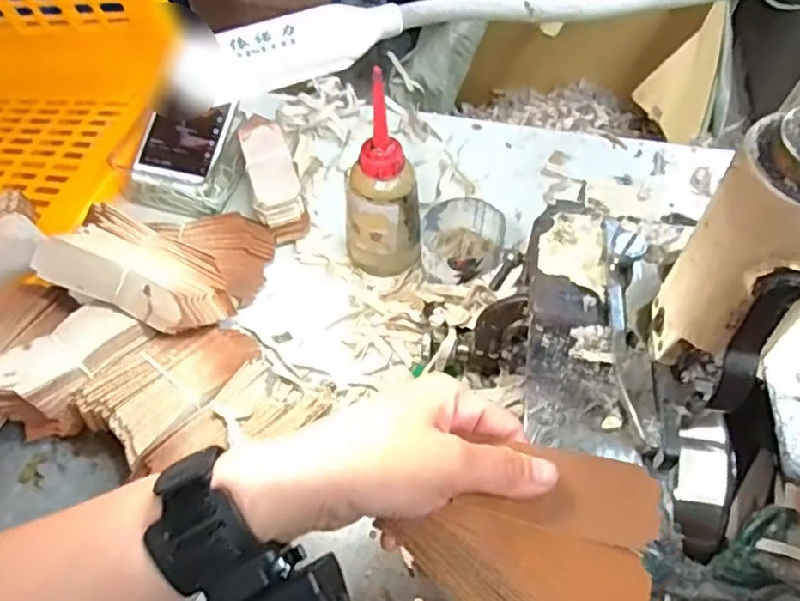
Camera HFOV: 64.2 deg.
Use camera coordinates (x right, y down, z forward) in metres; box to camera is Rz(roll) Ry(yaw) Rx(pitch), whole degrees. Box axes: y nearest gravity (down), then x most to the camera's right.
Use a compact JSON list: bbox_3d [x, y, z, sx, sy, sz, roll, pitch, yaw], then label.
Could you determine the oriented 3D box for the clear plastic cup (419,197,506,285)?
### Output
[{"bbox_3d":[0.051,-0.045,0.541,0.067,0.046,0.073,-1,56,1],"label":"clear plastic cup"}]

